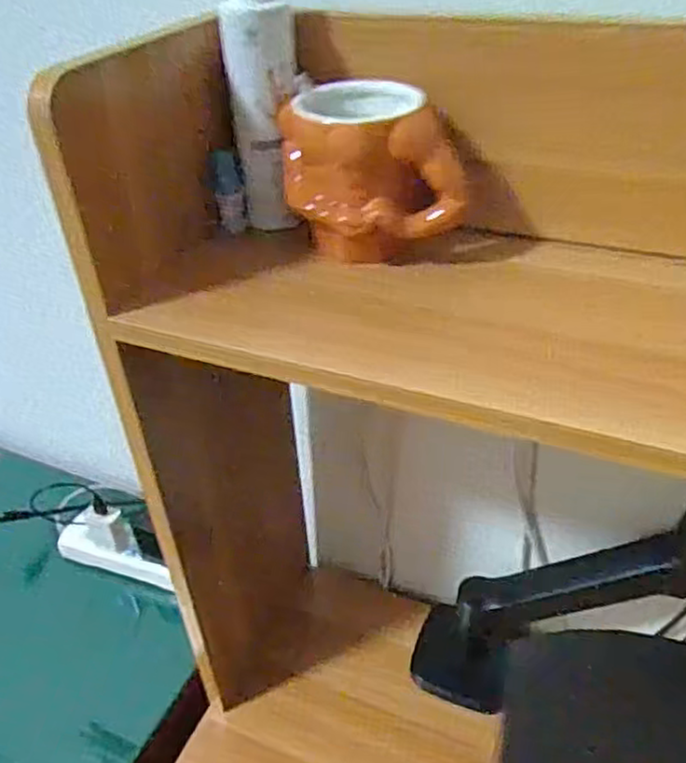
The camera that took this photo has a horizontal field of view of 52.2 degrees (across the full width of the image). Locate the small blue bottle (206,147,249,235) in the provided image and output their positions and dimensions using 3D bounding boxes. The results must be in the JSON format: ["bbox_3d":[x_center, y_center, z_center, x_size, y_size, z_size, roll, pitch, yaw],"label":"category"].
[{"bbox_3d":[-0.080,-0.132,0.488,0.024,0.056,0.019,-7,37,-6],"label":"small blue bottle"}]

